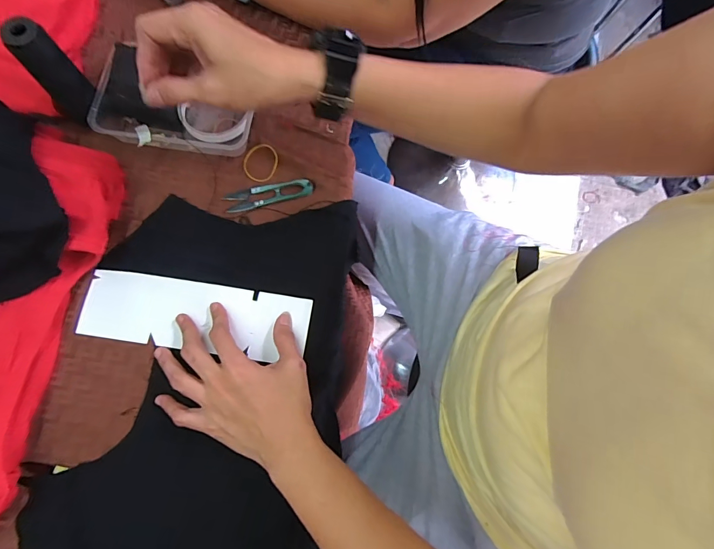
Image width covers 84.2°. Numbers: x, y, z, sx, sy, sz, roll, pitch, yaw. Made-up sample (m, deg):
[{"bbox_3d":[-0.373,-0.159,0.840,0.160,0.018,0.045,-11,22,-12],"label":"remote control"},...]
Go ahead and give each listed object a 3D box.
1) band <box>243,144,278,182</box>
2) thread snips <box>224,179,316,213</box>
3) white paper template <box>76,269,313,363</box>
[{"bbox_3d":[-0.112,-0.130,0.458,0.039,0.005,0.045,13,75,2],"label":"band"},{"bbox_3d":[-0.100,-0.093,0.453,0.100,0.004,0.024,-14,76,-6],"label":"thread snips"},{"bbox_3d":[-0.166,0.042,0.413,0.229,0.006,0.072,6,75,-1],"label":"white paper template"}]

